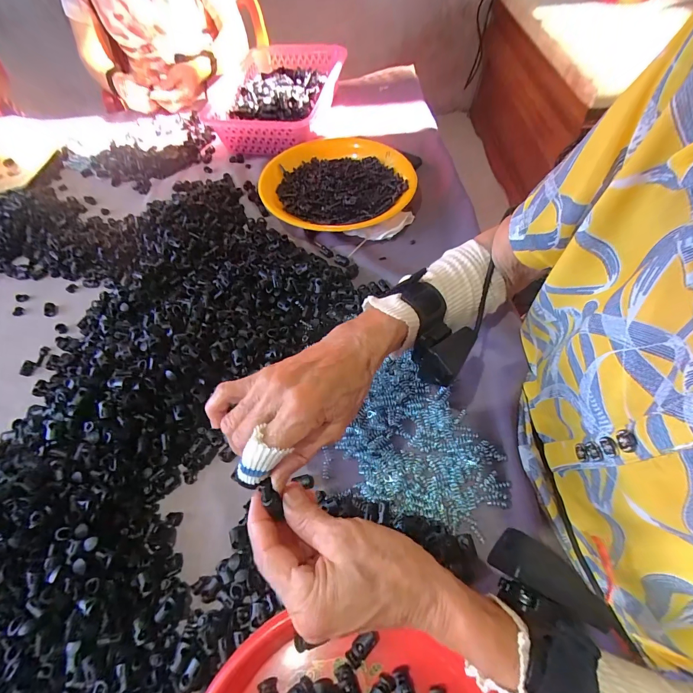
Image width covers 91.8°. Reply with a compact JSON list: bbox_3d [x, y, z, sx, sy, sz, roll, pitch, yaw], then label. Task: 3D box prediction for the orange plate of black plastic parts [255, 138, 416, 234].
[{"bbox_3d":[-0.013,-0.260,0.550,0.239,0.048,0.219,-2,60,3],"label":"orange plate of black plastic parts"}]

